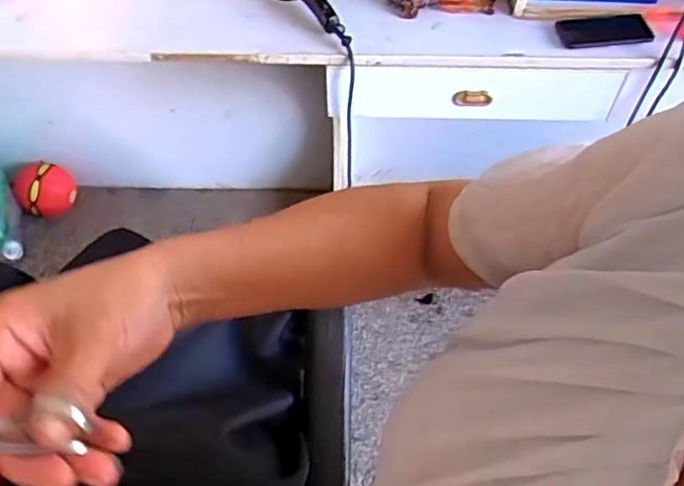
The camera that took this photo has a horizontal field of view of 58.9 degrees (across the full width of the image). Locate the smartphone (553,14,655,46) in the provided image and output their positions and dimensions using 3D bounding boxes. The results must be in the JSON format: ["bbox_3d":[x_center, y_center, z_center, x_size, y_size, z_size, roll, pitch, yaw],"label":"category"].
[{"bbox_3d":[0.480,-0.385,1.103,0.167,0.011,0.088,-4,54,-3],"label":"smartphone"}]

